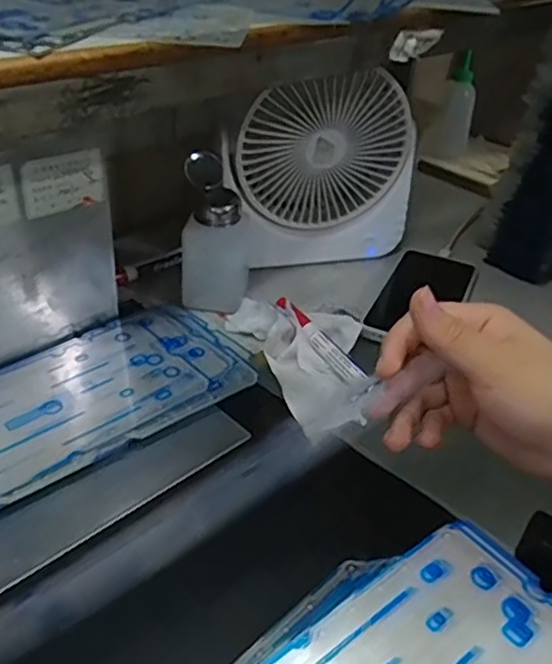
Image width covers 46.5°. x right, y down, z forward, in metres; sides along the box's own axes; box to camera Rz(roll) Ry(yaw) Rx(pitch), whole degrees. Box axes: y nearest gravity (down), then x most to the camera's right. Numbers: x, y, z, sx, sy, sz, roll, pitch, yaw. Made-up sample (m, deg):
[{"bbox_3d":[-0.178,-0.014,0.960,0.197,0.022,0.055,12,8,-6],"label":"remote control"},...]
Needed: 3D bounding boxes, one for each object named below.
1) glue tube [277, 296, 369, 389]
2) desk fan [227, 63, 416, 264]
[{"bbox_3d":[0.035,0.004,0.511,0.018,0.011,0.107,-19,50,-30],"label":"glue tube"},{"bbox_3d":[0.044,-0.144,0.593,0.182,0.176,0.064,-1,35,-7],"label":"desk fan"}]

